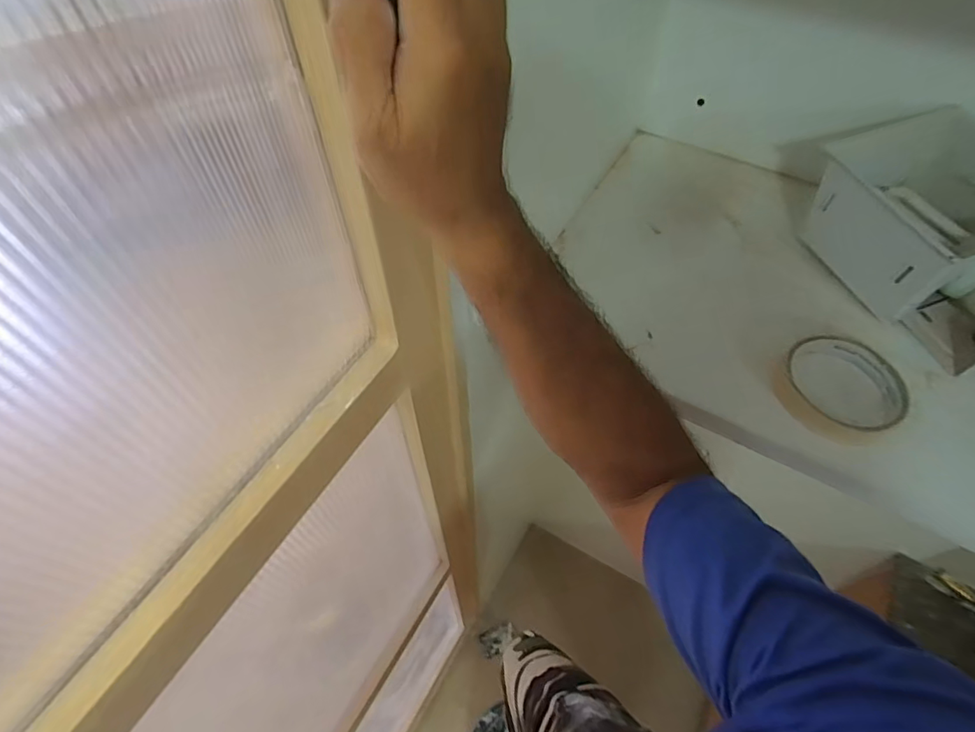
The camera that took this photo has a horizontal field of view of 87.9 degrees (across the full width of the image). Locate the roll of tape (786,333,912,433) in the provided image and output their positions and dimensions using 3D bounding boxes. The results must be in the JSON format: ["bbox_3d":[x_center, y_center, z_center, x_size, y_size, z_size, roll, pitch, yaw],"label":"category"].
[{"bbox_3d":[0.270,0.013,0.385,0.085,0.020,0.086,0,56,1],"label":"roll of tape"}]

